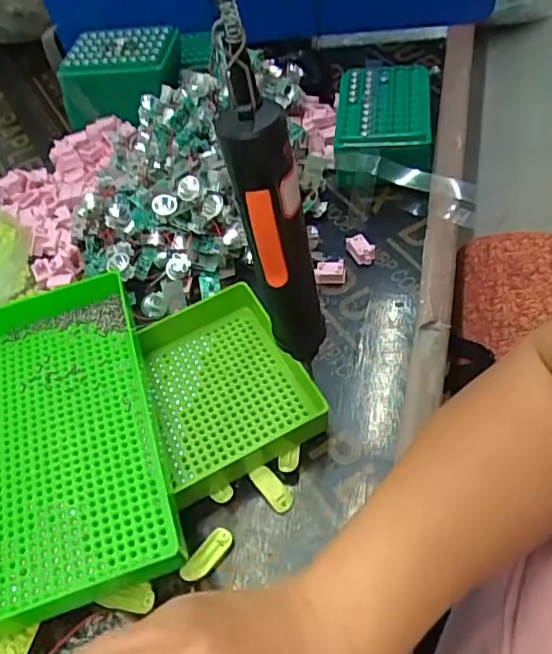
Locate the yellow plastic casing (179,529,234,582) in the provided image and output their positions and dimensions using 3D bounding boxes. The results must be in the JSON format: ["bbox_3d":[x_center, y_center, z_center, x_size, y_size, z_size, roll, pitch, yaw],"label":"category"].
[{"bbox_3d":[-0.047,0.158,0.392,0.014,0.010,0.044,32,64,27],"label":"yellow plastic casing"}]

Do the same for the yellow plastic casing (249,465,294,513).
[{"bbox_3d":[-0.003,0.119,0.416,0.015,0.010,0.037,-39,58,-19],"label":"yellow plastic casing"}]

